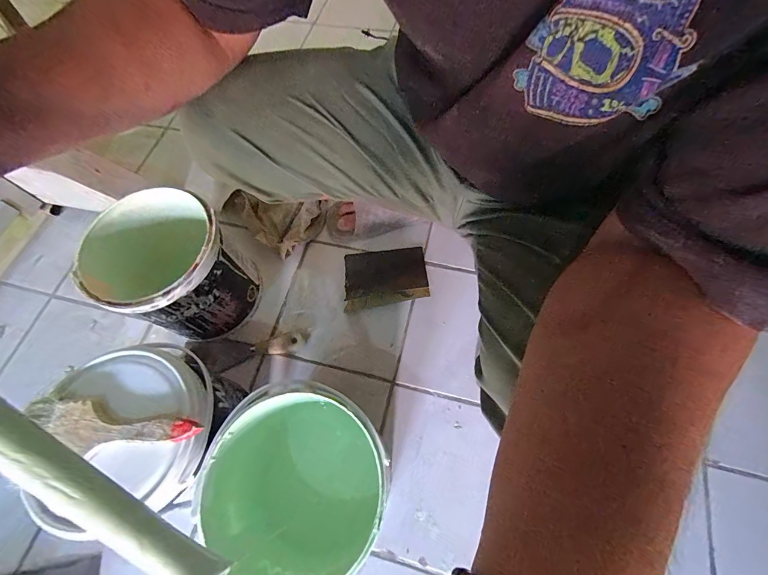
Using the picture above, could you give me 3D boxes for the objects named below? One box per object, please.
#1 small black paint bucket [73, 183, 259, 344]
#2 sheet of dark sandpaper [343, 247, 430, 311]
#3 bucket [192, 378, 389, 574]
[{"bbox_3d":[-0.311,-0.022,0.539,0.173,0.180,0.167,-1,66,2],"label":"small black paint bucket"},{"bbox_3d":[0.001,-0.023,0.601,0.139,0.040,0.112,-6,66,0],"label":"sheet of dark sandpaper"},{"bbox_3d":[-0.092,0.227,0.419,0.186,0.184,0.175,-1,66,2],"label":"bucket"}]

